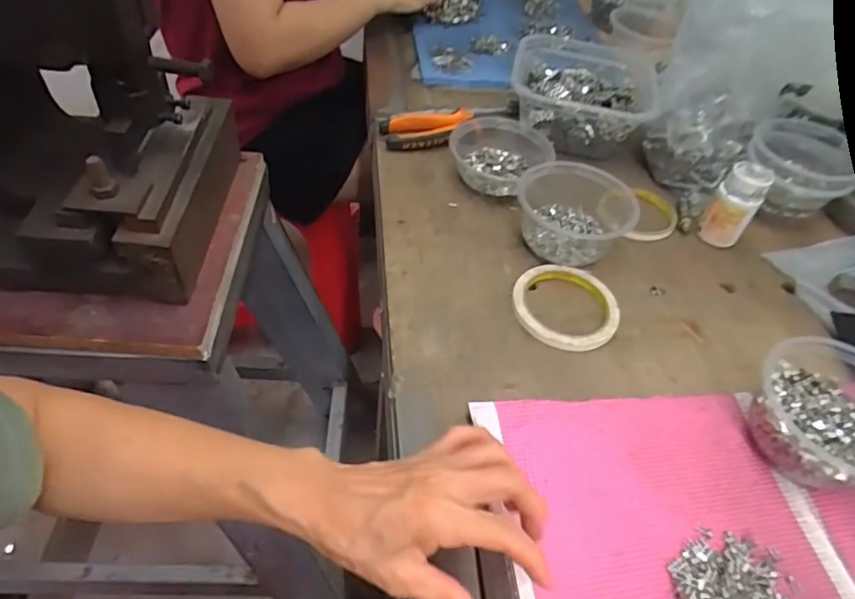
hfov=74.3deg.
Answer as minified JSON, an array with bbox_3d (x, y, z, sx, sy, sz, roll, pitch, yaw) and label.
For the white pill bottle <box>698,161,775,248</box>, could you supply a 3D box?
[{"bbox_3d":[0.323,-0.099,0.595,0.045,0.080,0.039,33,54,22],"label":"white pill bottle"}]

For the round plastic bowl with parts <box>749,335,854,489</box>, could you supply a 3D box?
[{"bbox_3d":[0.305,0.087,0.427,0.113,0.064,0.121,3,48,-3],"label":"round plastic bowl with parts"}]

